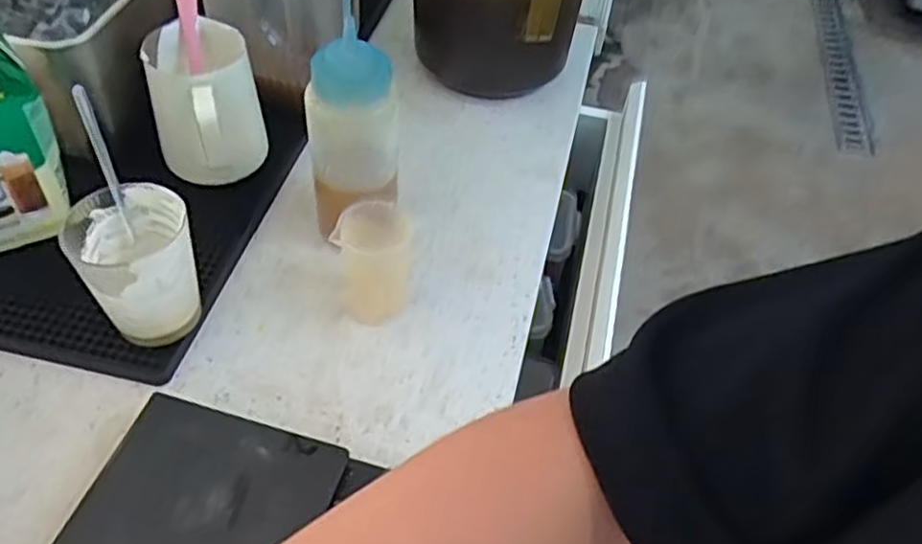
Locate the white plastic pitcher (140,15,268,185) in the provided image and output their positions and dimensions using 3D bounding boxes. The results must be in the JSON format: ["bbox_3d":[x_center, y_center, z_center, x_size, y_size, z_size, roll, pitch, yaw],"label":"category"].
[{"bbox_3d":[-0.211,-0.132,0.622,0.084,0.103,0.112,-11,52,-14],"label":"white plastic pitcher"}]

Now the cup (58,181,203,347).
[{"bbox_3d":[-0.225,-0.002,0.526,0.075,0.100,0.086,-19,54,-20],"label":"cup"}]

